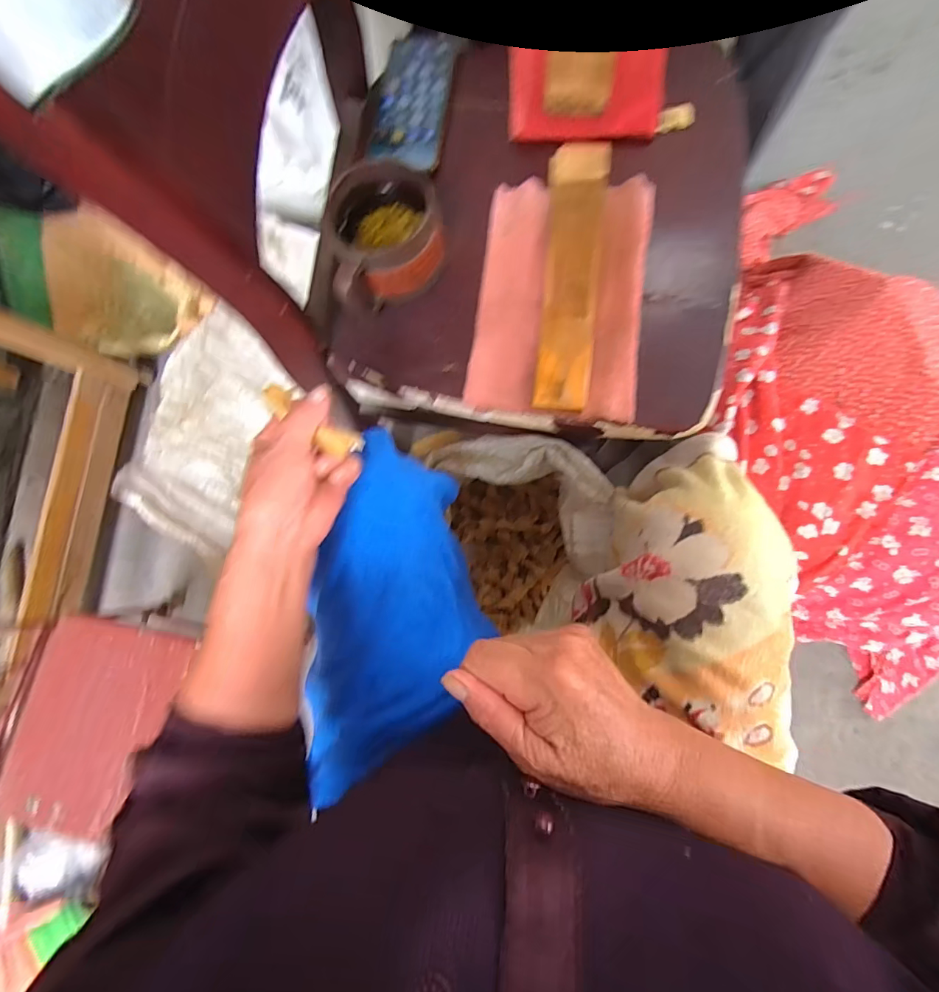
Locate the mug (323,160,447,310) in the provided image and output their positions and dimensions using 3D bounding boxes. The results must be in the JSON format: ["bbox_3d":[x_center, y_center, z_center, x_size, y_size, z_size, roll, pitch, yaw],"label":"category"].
[{"bbox_3d":[-0.076,-0.236,0.428,0.100,0.065,0.106,-1,81,5],"label":"mug"}]

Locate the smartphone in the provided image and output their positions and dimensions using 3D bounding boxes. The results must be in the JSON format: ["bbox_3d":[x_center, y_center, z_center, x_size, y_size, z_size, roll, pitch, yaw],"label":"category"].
[{"bbox_3d":[-0.060,-0.424,0.500,0.077,0.013,0.171,6,82,6],"label":"smartphone"}]

